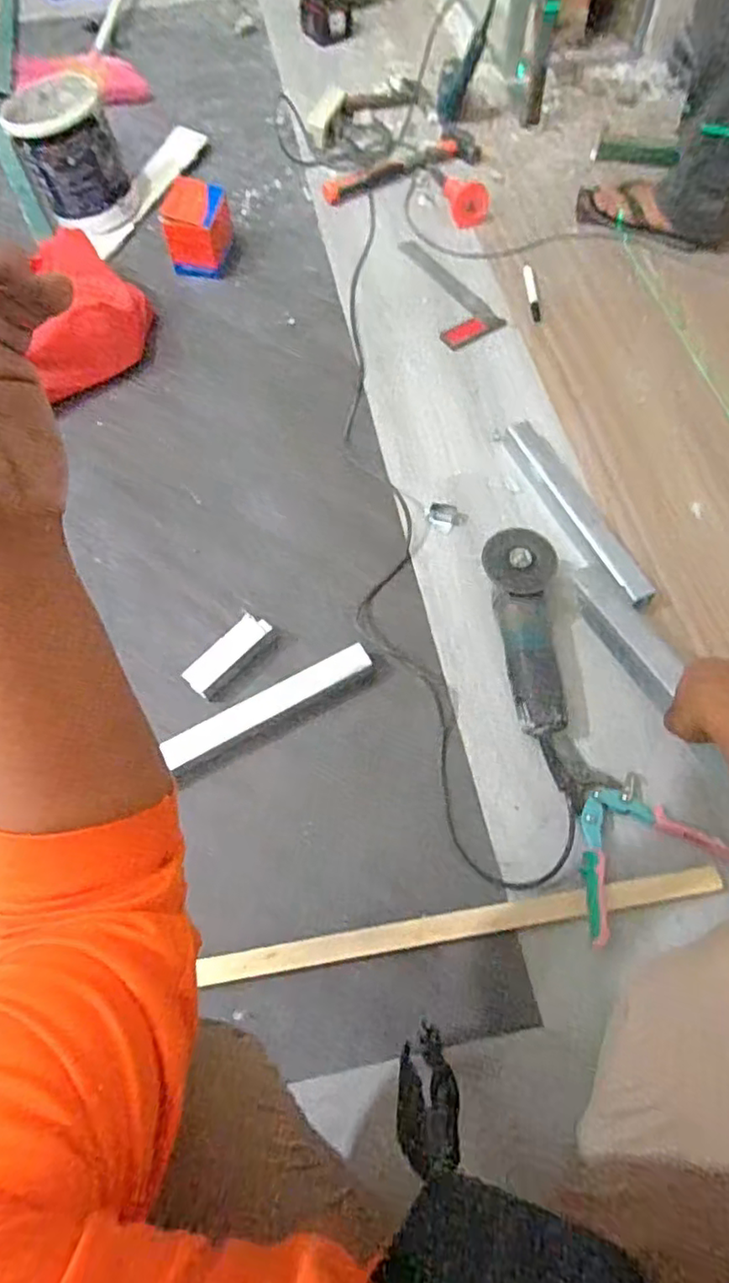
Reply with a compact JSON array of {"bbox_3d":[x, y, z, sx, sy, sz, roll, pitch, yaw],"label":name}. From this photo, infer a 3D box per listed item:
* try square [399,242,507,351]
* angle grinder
[{"bbox_3d":[0.138,-0.663,1.191,0.121,0.010,0.290,-28,70,-11],"label":"try square"},{"bbox_3d":[0.222,-0.014,0.831,0.090,0.076,0.265,-9,68,-4],"label":"angle grinder"}]

